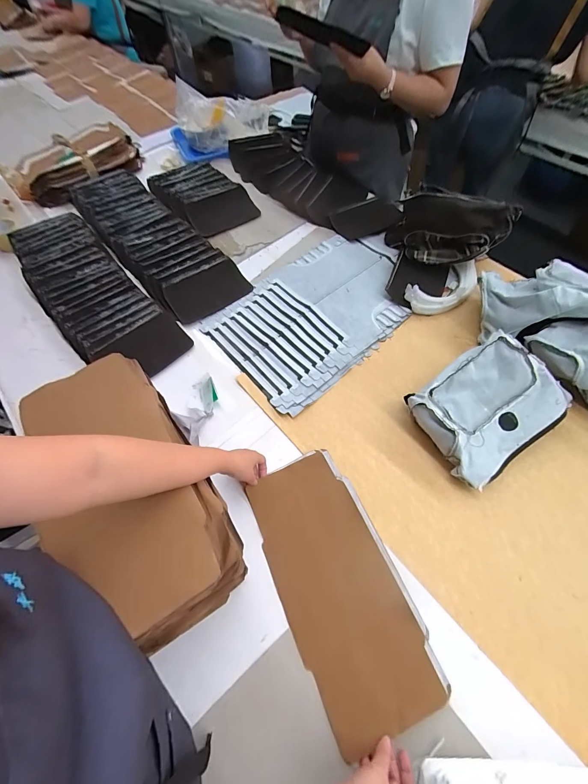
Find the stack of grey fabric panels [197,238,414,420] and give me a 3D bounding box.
[{"bbox_3d":[0.070,-0.227,0.890,0.553,0.048,0.378,-39,64,-18],"label":"stack of grey fabric panels"}]

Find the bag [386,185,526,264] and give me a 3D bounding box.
[{"bbox_3d":[0.412,-0.440,0.875,0.310,0.167,0.140,19,63,12],"label":"bag"}]

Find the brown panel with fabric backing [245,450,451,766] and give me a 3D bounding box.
[{"bbox_3d":[0.071,0.316,0.572,0.197,0.029,0.414,-22,60,-9],"label":"brown panel with fabric backing"}]

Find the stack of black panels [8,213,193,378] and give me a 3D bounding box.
[{"bbox_3d":[-0.584,-0.291,0.927,0.238,0.077,0.711,-39,66,-18],"label":"stack of black panels"}]

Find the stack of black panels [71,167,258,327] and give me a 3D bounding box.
[{"bbox_3d":[-0.454,-0.489,1.025,0.239,0.095,0.747,-38,66,-17],"label":"stack of black panels"}]

